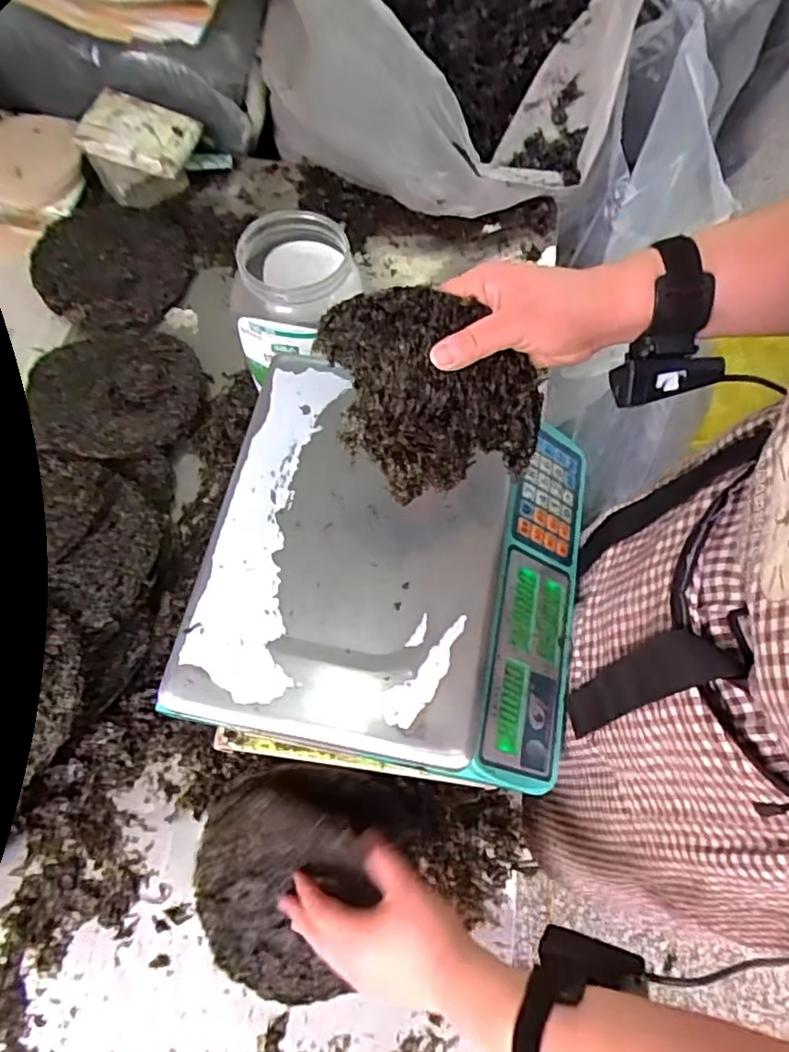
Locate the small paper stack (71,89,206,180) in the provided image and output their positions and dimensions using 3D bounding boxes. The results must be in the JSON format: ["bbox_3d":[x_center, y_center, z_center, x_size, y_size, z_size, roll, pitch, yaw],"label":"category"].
[{"bbox_3d":[-0.359,-0.552,0.880,0.166,0.041,0.104,20,69,11],"label":"small paper stack"}]

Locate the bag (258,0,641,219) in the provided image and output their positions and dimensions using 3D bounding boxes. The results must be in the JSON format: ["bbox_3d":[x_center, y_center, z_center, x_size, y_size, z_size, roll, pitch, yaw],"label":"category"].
[{"bbox_3d":[0.079,-0.813,0.934,0.549,0.304,0.677,6,67,6],"label":"bag"}]

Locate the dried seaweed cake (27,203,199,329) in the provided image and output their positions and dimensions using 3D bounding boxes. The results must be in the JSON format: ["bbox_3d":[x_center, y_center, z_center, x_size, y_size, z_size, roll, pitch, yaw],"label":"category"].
[{"bbox_3d":[-0.376,-0.352,0.846,0.196,0.016,0.204,-19,75,-15],"label":"dried seaweed cake"}]

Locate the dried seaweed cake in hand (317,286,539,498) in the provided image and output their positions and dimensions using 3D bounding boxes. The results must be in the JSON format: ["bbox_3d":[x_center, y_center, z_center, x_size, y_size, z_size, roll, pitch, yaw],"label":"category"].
[{"bbox_3d":[0.031,-0.092,0.428,0.150,0.010,0.132,-14,111,-19],"label":"dried seaweed cake in hand"}]

